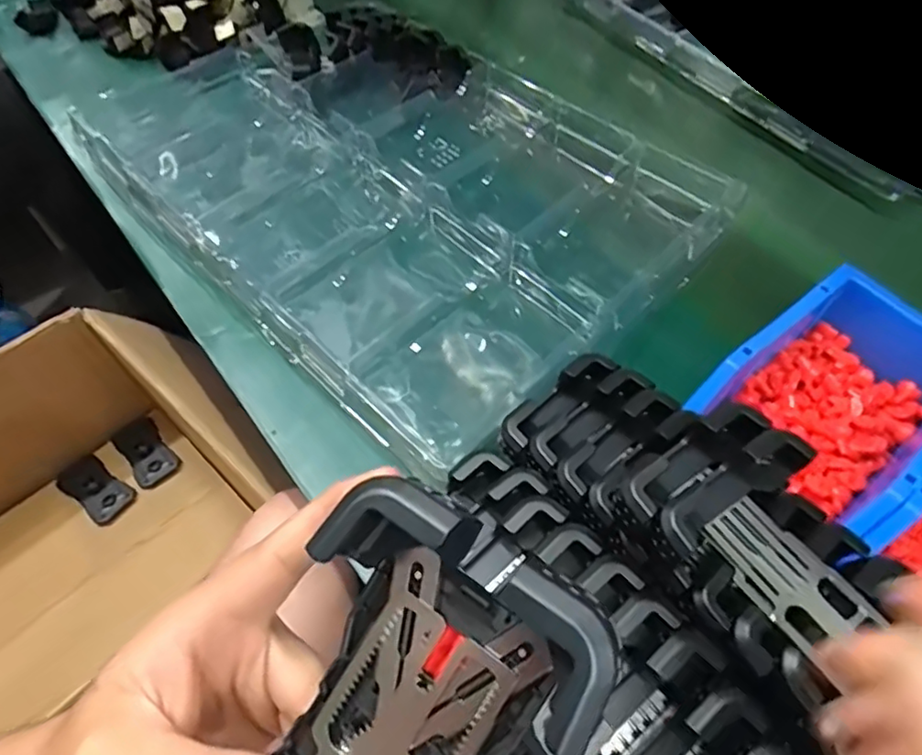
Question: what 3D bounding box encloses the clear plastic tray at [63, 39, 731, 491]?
[{"bbox_3d":[-0.059,-0.194,0.569,0.398,0.056,0.529,-39,66,-23],"label":"clear plastic tray"}]

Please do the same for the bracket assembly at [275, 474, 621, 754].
[{"bbox_3d":[-0.027,0.106,0.155,0.087,0.037,0.144,29,83,16],"label":"bracket assembly"}]

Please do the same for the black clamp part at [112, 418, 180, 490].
[{"bbox_3d":[-0.450,0.113,0.861,0.057,0.030,0.110,-37,65,-23],"label":"black clamp part"}]

